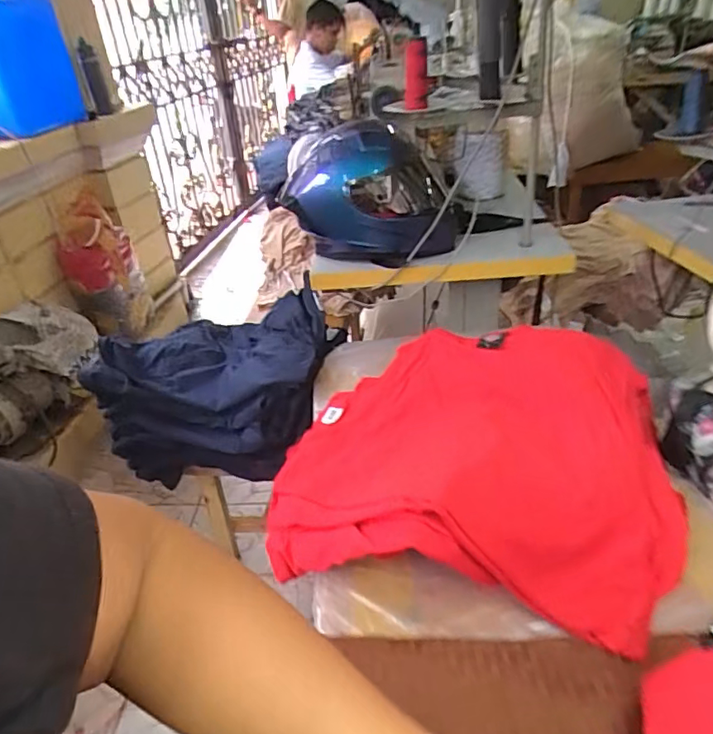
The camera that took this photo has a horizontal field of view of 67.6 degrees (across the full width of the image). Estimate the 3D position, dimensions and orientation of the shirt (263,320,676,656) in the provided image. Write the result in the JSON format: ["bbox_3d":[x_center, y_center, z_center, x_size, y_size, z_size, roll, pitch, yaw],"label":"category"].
[{"bbox_3d":[0.147,0.101,0.658,0.448,0.135,0.368,9,36,19],"label":"shirt"}]

